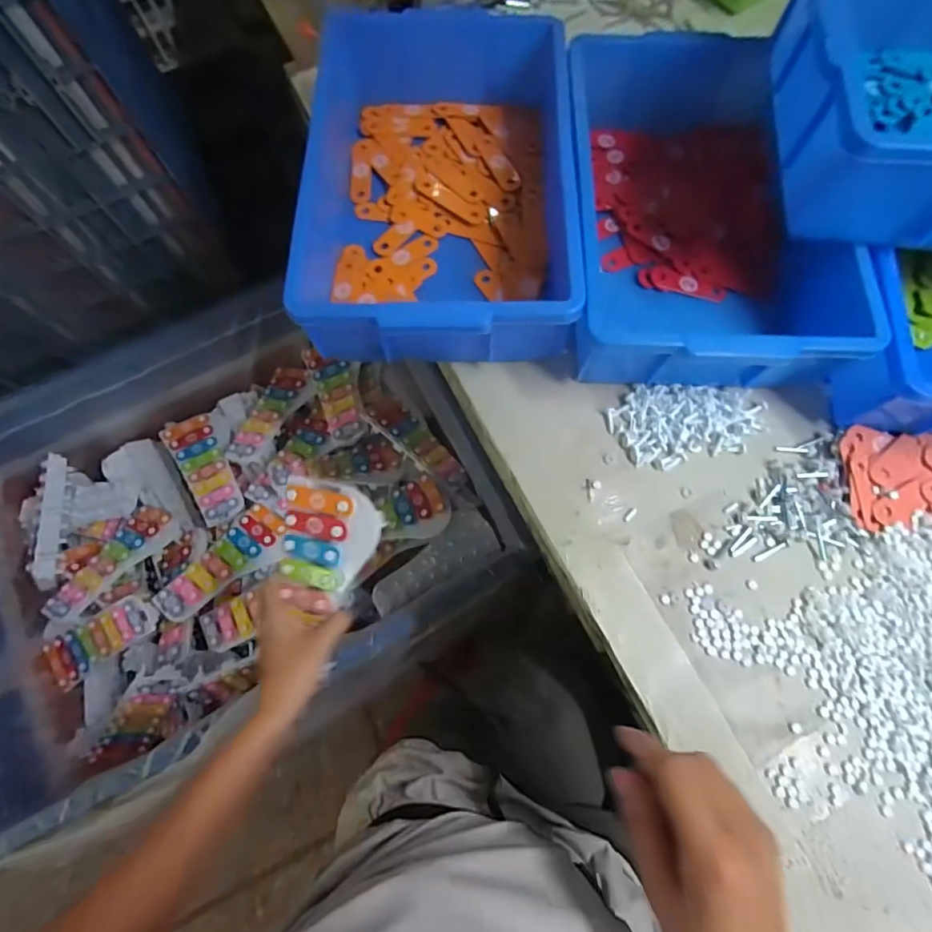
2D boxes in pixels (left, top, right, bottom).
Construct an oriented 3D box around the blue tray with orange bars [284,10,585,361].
[{"bbox_3d":[-0.026,-0.280,0.470,0.240,0.104,0.368,0,72,-1],"label":"blue tray with orange bars"}]

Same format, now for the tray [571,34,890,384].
[{"bbox_3d":[0.215,-0.255,0.464,0.231,0.107,0.359,1,73,1],"label":"tray"}]

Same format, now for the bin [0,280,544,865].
[{"bbox_3d":[-0.422,0.082,0.828,0.818,0.254,0.665,-23,74,-6],"label":"bin"}]

